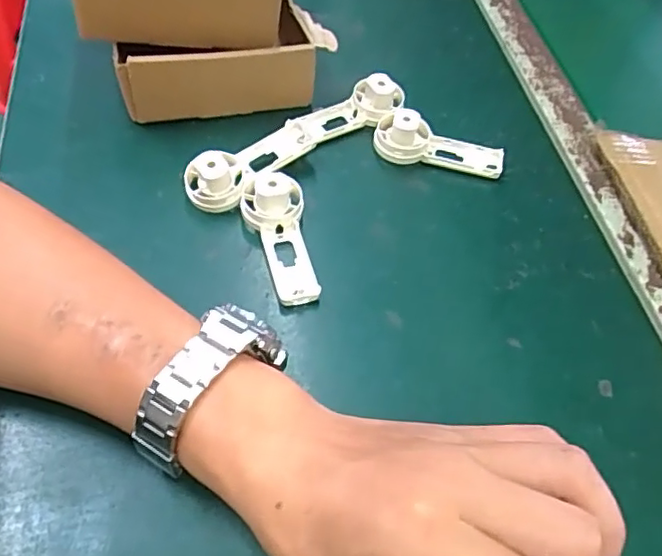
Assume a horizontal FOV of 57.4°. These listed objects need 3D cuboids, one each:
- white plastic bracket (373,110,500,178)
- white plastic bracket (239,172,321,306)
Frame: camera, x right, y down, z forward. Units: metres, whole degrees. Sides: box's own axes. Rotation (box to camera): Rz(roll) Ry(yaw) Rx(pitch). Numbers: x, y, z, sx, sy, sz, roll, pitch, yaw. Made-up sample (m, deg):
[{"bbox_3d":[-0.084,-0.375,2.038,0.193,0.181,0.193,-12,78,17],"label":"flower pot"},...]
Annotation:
[{"bbox_3d":[0.078,-0.095,0.432,0.093,0.028,0.032,13,55,4],"label":"white plastic bracket"},{"bbox_3d":[-0.032,-0.024,0.370,0.038,0.033,0.083,-6,55,-9],"label":"white plastic bracket"}]

